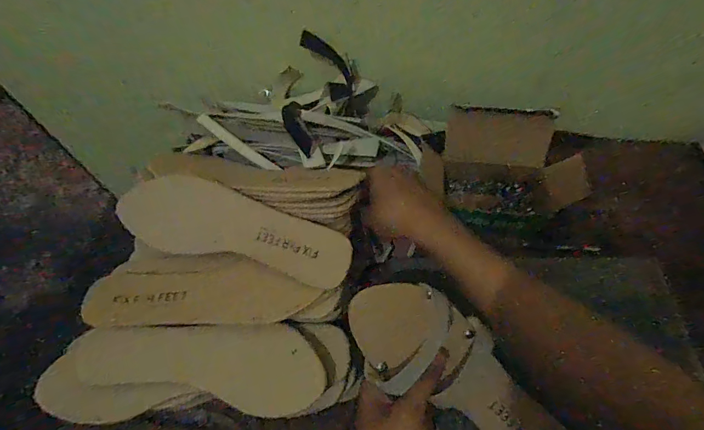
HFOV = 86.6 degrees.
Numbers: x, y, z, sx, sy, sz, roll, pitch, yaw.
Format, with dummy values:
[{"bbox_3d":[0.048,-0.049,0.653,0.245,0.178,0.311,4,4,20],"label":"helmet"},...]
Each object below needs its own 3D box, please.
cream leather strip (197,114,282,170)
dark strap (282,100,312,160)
[{"bbox_3d":[-0.133,-0.082,0.438,0.108,0.007,0.014,35,65,1],"label":"cream leather strip"},{"bbox_3d":[-0.063,-0.100,0.432,0.025,0.008,0.067,-21,81,-10],"label":"dark strap"}]

